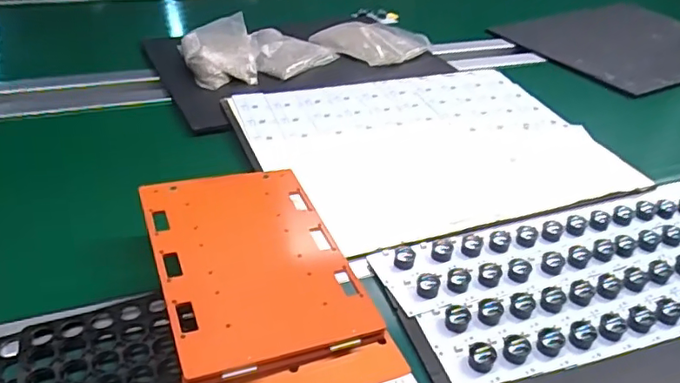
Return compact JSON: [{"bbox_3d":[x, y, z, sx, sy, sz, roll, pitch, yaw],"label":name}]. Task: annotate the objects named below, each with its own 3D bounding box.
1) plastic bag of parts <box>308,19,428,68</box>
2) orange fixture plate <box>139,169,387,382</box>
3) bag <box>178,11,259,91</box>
[{"bbox_3d":[0.057,-0.278,1.037,0.168,0.038,0.165,-28,46,-37],"label":"plastic bag of parts"},{"bbox_3d":[-0.080,0.056,0.502,0.159,0.010,0.231,-9,40,-23],"label":"orange fixture plate"},{"bbox_3d":[-0.200,-0.230,0.919,0.113,0.055,0.162,-7,37,-15],"label":"bag"}]

